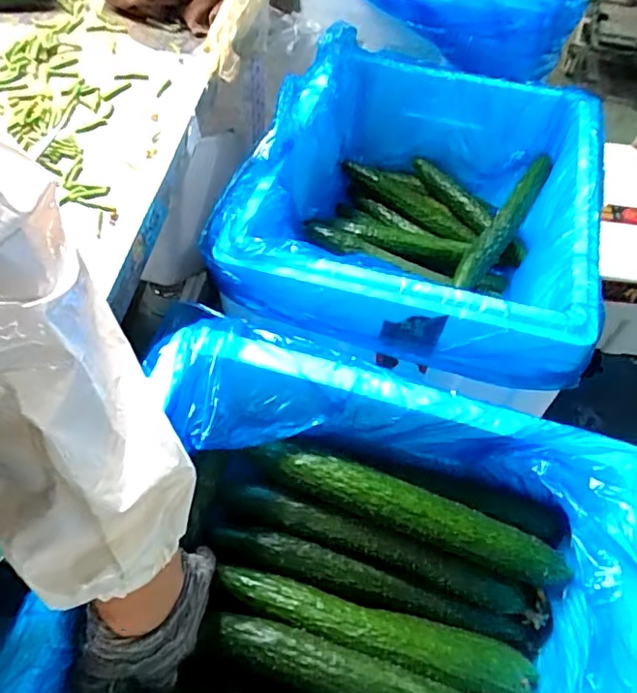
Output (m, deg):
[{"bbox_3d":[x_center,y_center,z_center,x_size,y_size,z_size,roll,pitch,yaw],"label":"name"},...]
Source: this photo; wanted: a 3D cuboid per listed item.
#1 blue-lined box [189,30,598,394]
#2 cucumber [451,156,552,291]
[{"bbox_3d":[0.125,-0.166,0.725,0.394,0.203,0.459,16,58,8],"label":"blue-lined box"},{"bbox_3d":[0.256,-0.172,0.763,0.038,0.034,0.284,30,61,16],"label":"cucumber"}]

